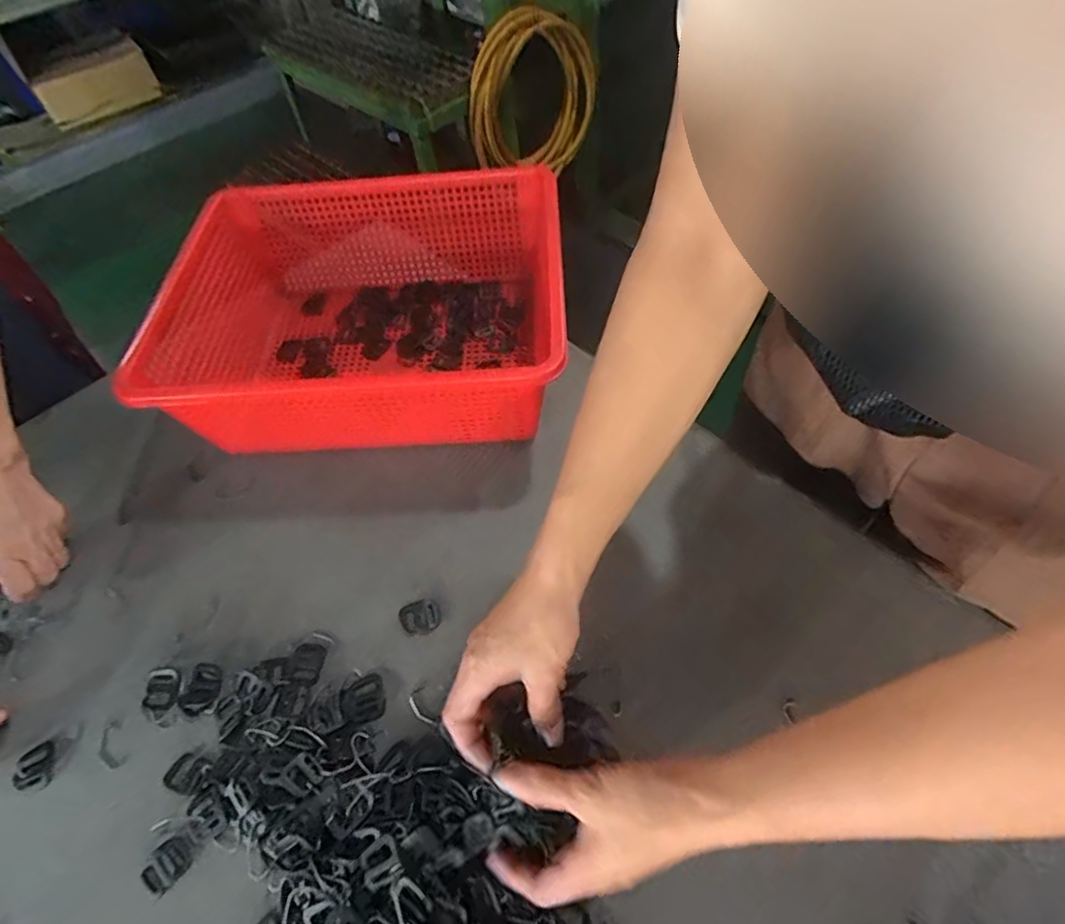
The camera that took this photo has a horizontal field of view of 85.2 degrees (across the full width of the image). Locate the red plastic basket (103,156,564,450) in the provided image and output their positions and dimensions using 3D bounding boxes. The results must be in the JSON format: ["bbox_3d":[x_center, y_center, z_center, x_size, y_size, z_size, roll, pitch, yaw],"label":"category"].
[{"bbox_3d":[-0.159,-0.147,0.596,0.367,0.133,0.295,-3,55,2],"label":"red plastic basket"}]

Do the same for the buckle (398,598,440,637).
[{"bbox_3d":[-0.094,0.128,0.480,0.031,0.004,0.030,-25,57,-12],"label":"buckle"}]

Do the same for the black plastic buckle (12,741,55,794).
[{"bbox_3d":[-0.368,0.225,0.426,0.025,0.005,0.032,-14,56,-5],"label":"black plastic buckle"}]

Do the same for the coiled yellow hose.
[{"bbox_3d":[0.004,-0.831,1.323,0.085,0.333,0.350,34,65,25],"label":"coiled yellow hose"}]

